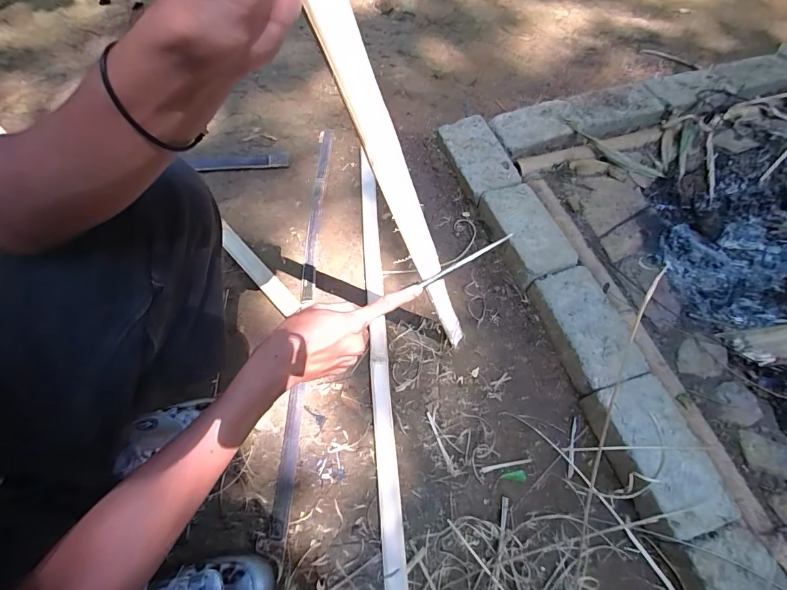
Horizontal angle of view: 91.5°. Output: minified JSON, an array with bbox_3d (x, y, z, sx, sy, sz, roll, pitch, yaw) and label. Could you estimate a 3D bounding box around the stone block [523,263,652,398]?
[{"bbox_3d":[0.332,0.057,0.668,0.116,0.056,0.207,-18,63,-9],"label":"stone block"}]

